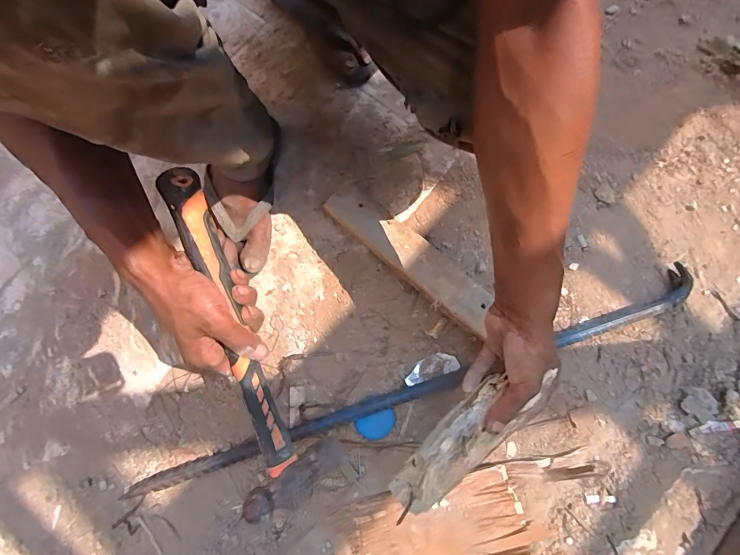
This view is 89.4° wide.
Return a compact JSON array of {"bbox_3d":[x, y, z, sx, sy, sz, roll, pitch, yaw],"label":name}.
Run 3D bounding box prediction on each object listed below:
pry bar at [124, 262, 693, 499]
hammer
[{"bbox_3d":[0.072,0.148,0.507,0.811,0.039,0.043,-21,79,-4],"label":"pry bar"},{"bbox_3d":[-0.132,0.065,0.382,0.095,0.059,0.355,-20,95,-4],"label":"hammer"}]

